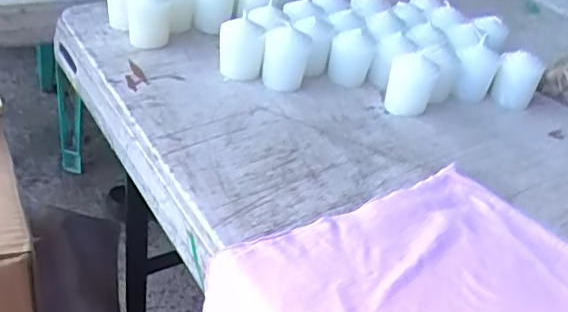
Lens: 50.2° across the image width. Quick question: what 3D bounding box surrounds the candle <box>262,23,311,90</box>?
[{"bbox_3d":[0.000,-0.080,0.502,0.031,0.047,0.032,-13,40,-26],"label":"candle"}]

